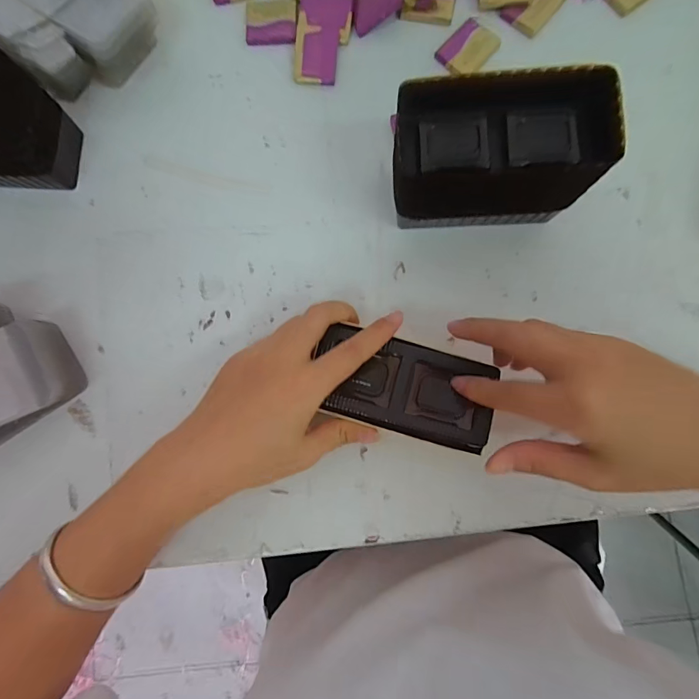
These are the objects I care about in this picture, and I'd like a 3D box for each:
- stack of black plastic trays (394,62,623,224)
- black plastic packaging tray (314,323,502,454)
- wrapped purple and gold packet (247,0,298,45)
[{"bbox_3d":[0.086,-0.116,0.258,0.116,0.082,0.058,-2,84,2],"label":"stack of black plastic trays"},{"bbox_3d":[0.034,0.023,0.251,0.103,0.009,0.055,14,85,4],"label":"black plastic packaging tray"},{"bbox_3d":[-0.059,-0.252,0.317,0.039,0.004,0.035,-2,84,2],"label":"wrapped purple and gold packet"}]

